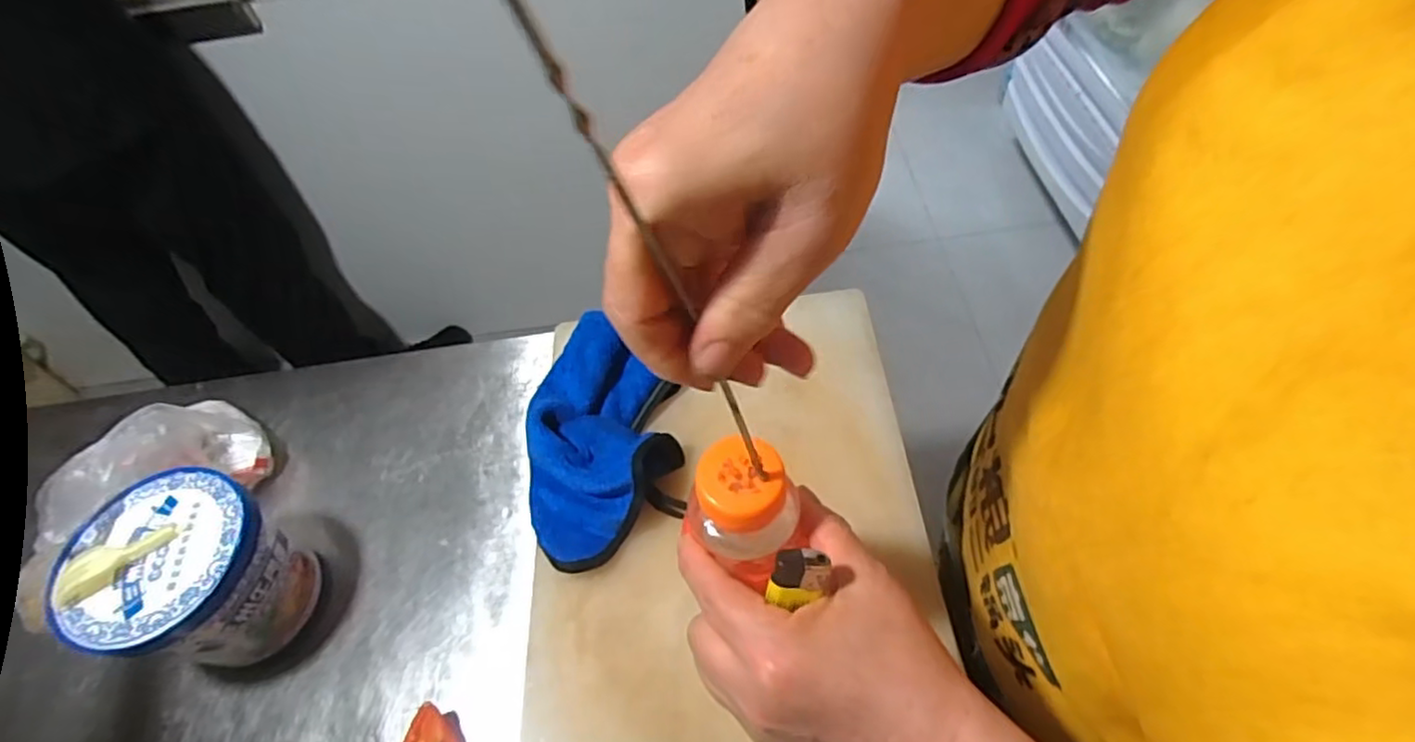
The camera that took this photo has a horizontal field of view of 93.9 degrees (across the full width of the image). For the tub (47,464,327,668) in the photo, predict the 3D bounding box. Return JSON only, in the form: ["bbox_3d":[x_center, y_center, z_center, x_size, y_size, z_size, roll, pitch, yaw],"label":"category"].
[{"bbox_3d":[-0.338,0.141,0.450,0.102,0.120,0.106,-2,53,3],"label":"tub"}]

